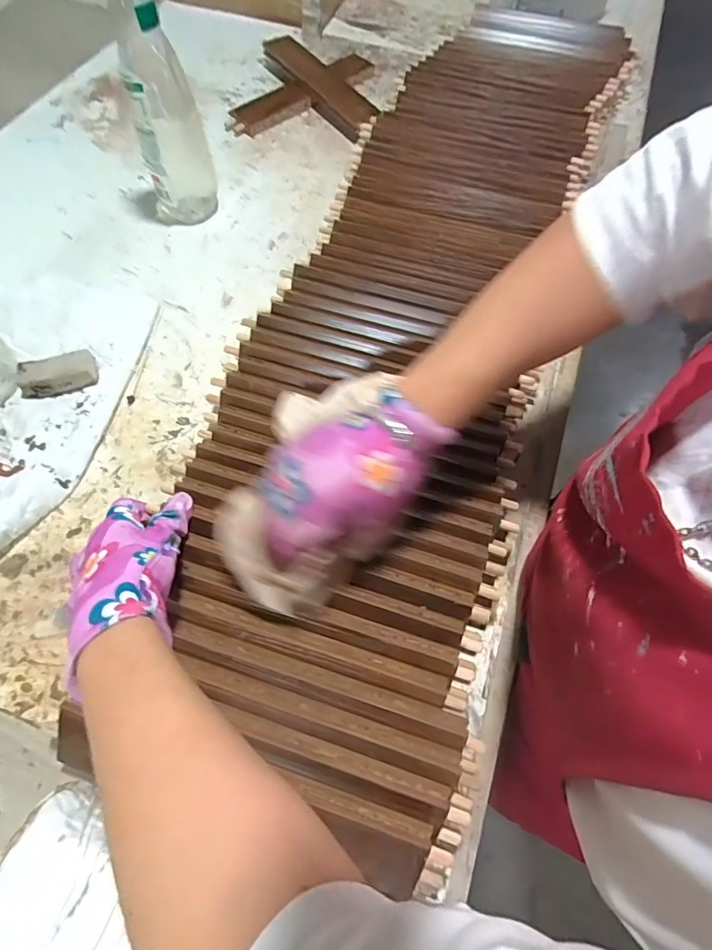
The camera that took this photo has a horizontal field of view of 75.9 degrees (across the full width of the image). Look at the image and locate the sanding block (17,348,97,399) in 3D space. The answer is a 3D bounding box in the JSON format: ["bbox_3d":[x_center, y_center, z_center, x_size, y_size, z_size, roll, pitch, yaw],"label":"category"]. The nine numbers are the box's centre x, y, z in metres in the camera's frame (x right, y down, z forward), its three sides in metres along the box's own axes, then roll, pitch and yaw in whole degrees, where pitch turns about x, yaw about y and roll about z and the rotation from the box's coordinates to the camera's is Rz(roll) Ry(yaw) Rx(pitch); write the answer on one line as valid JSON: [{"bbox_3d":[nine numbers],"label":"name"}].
[{"bbox_3d":[-0.299,-0.103,0.457,0.071,0.027,0.036,-13,66,-7],"label":"sanding block"}]

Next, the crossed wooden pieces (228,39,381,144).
[{"bbox_3d":[-0.063,-0.585,0.688,0.215,0.036,0.219,9,65,3],"label":"crossed wooden pieces"}]

